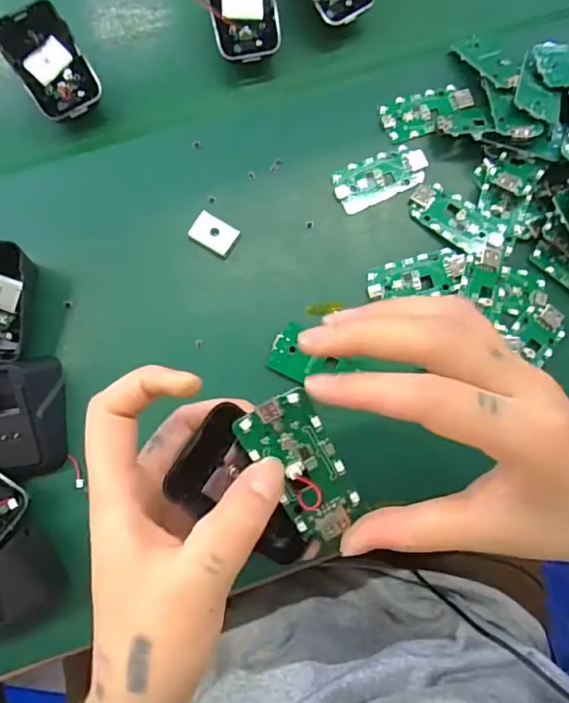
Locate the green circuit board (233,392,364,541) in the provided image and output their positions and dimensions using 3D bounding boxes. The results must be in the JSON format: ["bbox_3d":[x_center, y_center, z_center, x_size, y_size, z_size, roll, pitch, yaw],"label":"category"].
[{"bbox_3d":[0.008,0.048,0.207,0.030,0.011,0.062,-29,102,-6],"label":"green circuit board"}]

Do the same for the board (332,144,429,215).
[{"bbox_3d":[0.065,-0.118,0.351,0.064,0.005,0.030,-24,81,-6],"label":"board"}]

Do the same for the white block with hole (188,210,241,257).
[{"bbox_3d":[-0.046,-0.076,0.336,0.027,0.012,0.021,25,79,3],"label":"white block with hole"}]

